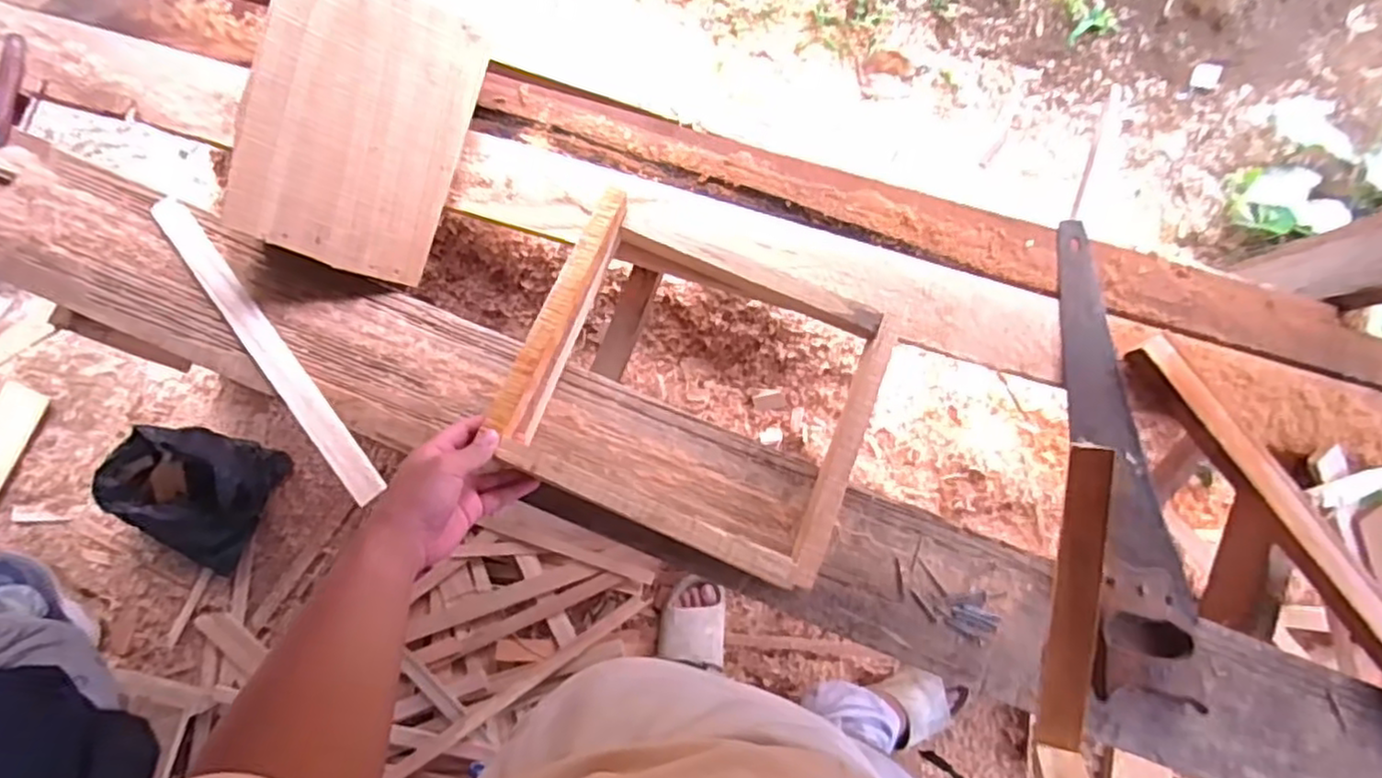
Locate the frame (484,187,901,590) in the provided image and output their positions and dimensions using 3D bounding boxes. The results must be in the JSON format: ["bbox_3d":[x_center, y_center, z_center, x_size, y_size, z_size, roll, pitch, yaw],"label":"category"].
[{"bbox_3d":[0.014,0.000,0.691,0.342,0.083,0.288,23,80,3],"label":"frame"}]

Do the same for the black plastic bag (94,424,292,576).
[{"bbox_3d":[-0.927,0.196,1.291,0.230,0.154,0.246,22,80,3],"label":"black plastic bag"}]

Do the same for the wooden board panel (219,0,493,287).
[{"bbox_3d":[-0.339,-0.270,0.713,0.194,0.014,0.282,18,91,-26],"label":"wooden board panel"}]

